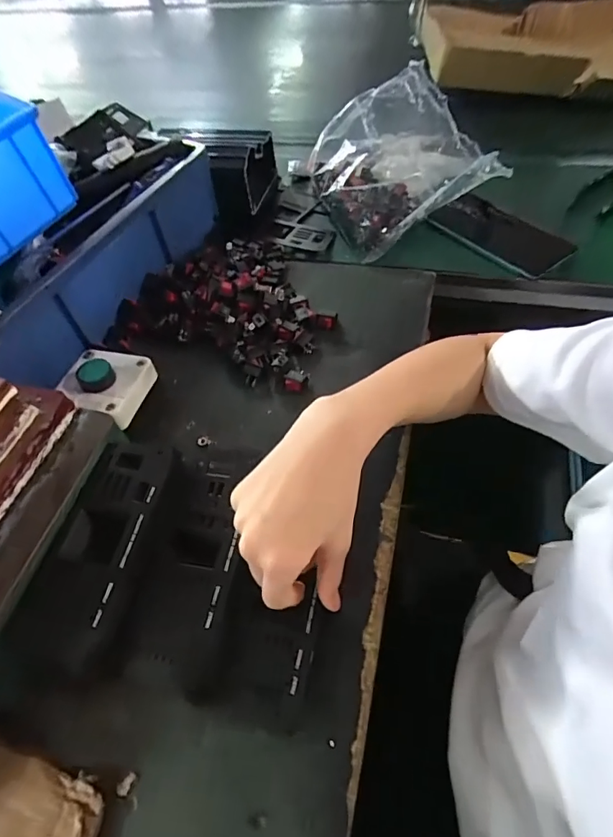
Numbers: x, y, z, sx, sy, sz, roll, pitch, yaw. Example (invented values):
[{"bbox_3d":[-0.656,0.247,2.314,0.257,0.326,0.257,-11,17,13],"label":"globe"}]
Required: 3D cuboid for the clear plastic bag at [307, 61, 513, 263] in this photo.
[{"bbox_3d":[0.117,-0.325,0.579,0.197,0.102,0.218,-16,54,-7],"label":"clear plastic bag"}]

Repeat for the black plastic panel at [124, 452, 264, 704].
[{"bbox_3d":[-0.073,0.094,0.320,0.056,0.028,0.158,13,53,-5],"label":"black plastic panel"}]

